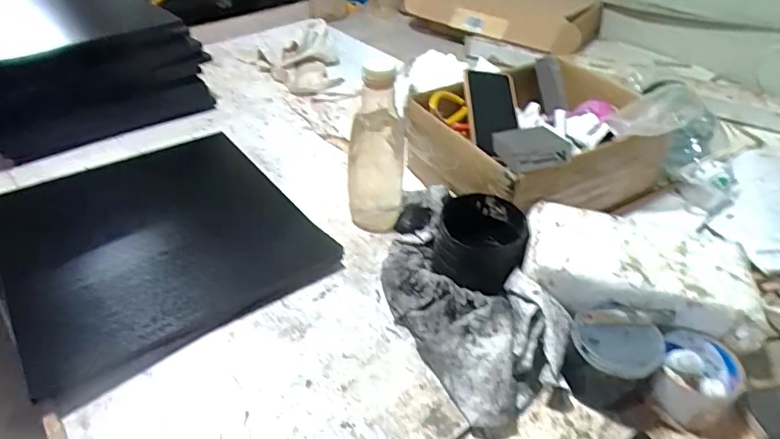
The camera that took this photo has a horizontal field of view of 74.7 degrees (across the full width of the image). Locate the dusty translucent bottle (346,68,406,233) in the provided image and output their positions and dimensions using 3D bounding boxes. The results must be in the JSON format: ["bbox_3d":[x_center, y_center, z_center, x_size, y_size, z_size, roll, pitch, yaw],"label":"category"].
[{"bbox_3d":[-0.017,-0.085,0.662,0.072,0.229,0.059,0,40,-4],"label":"dusty translucent bottle"}]

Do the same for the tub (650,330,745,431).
[{"bbox_3d":[0.307,0.163,0.521,0.076,0.055,0.087,31,47,29],"label":"tub"}]

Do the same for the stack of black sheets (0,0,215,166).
[{"bbox_3d":[-0.620,-0.297,0.998,0.413,0.157,0.352,-29,50,-33],"label":"stack of black sheets"}]

